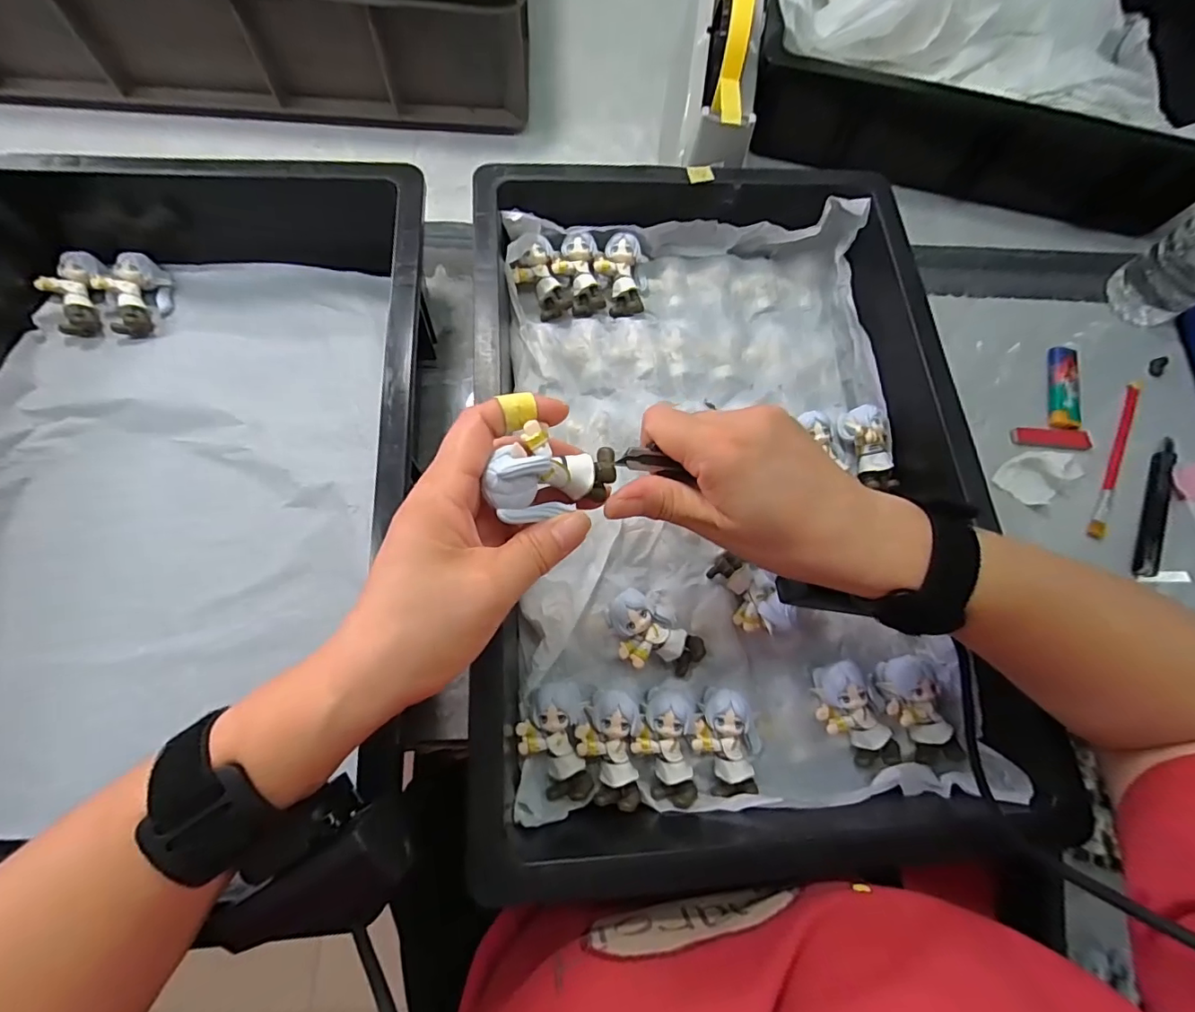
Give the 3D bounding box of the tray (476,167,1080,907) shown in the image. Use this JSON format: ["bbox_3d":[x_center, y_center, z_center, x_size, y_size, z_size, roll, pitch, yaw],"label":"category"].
[{"bbox_3d":[0.077,-0.019,0.339,0.315,0.096,0.458,-3,73,-6],"label":"tray"}]

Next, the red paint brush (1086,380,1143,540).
[{"bbox_3d":[0.422,-0.041,0.417,0.012,0.006,0.152,28,72,4],"label":"red paint brush"}]

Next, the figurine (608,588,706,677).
[{"bbox_3d":[0.033,0.082,0.318,0.063,0.029,0.036,36,73,7],"label":"figurine"}]

